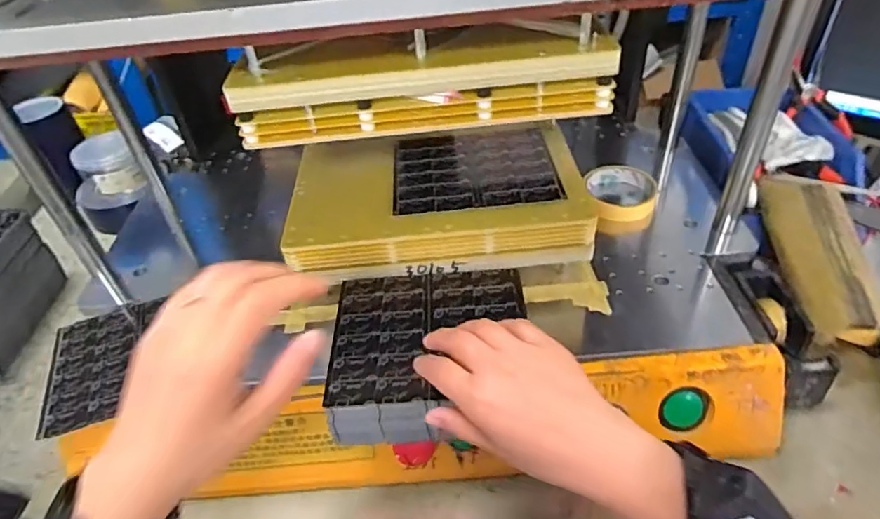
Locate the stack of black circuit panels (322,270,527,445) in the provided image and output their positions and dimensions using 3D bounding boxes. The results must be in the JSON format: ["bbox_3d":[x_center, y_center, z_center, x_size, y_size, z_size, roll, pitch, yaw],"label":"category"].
[{"bbox_3d":[-0.008,0.077,0.483,0.161,0.038,0.150,-3,43,4],"label":"stack of black circuit panels"}]

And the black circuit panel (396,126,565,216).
[{"bbox_3d":[0.036,-0.097,0.583,0.163,0.008,0.132,-5,43,1],"label":"black circuit panel"}]

